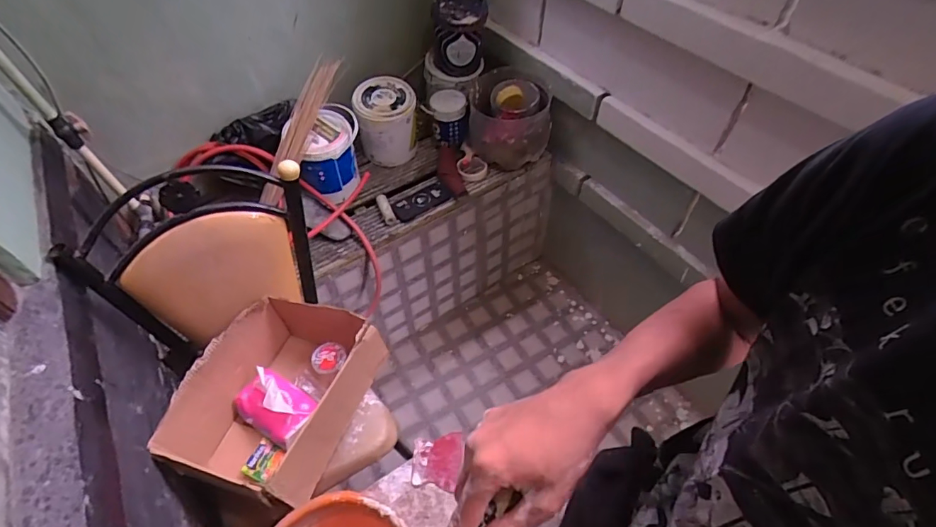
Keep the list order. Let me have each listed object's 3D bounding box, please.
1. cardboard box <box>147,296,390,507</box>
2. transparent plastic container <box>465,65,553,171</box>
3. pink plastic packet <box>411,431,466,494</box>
[{"bbox_3d":[-0.373,0.272,0.969,0.291,0.185,0.359,16,53,14],"label":"cardboard box"},{"bbox_3d":[0.123,-0.420,1.430,0.242,0.213,0.195,2,51,3],"label":"transparent plastic container"},{"bbox_3d":[-0.066,0.424,1.035,0.104,0.016,0.122,10,51,1],"label":"pink plastic packet"}]

